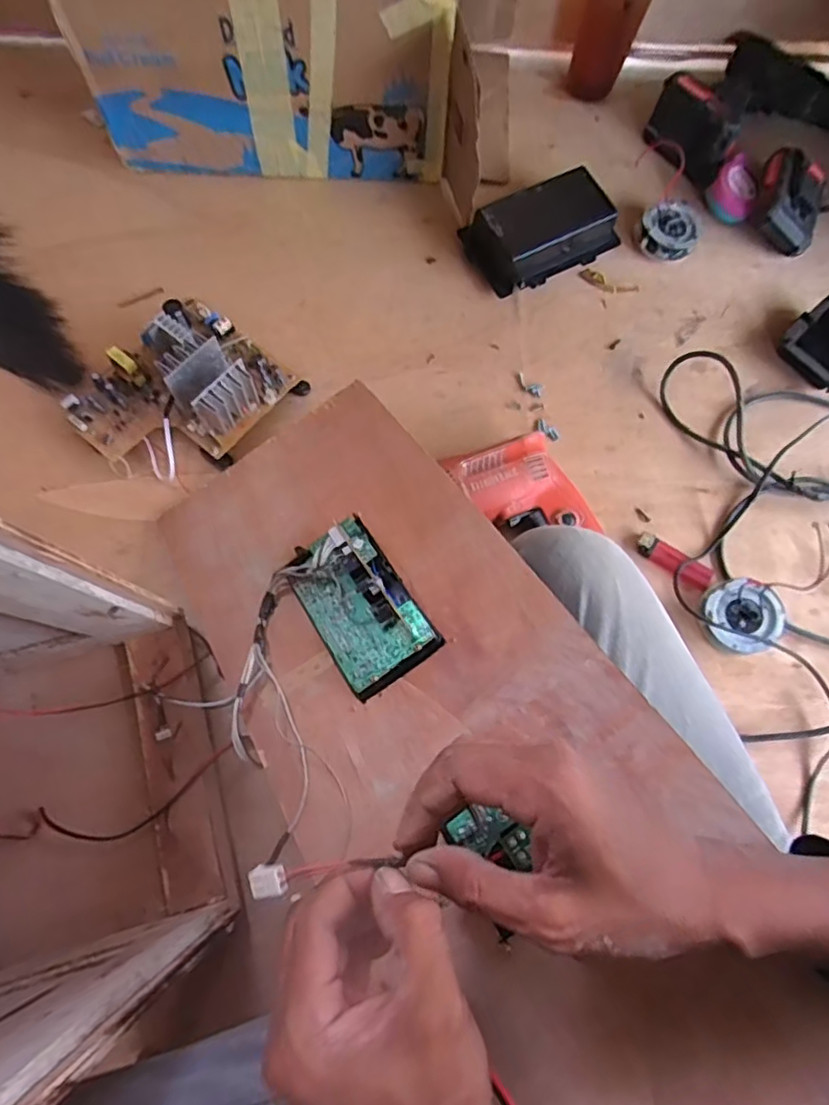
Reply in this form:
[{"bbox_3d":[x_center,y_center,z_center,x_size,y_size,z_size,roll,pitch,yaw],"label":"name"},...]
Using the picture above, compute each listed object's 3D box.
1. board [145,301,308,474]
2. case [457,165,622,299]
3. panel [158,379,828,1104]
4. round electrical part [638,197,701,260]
[{"bbox_3d":[-0.216,-0.194,0.614,0.162,0.080,0.133,41,78,8],"label":"board"},{"bbox_3d":[0.148,-0.368,0.687,0.168,0.053,0.093,-27,78,-9],"label":"case"},{"bbox_3d":[0.005,0.102,0.435,0.247,0.019,0.600,-35,58,-2],"label":"panel"},{"bbox_3d":[0.303,-0.380,0.710,0.071,0.028,0.060,-18,77,-7],"label":"round electrical part"}]

